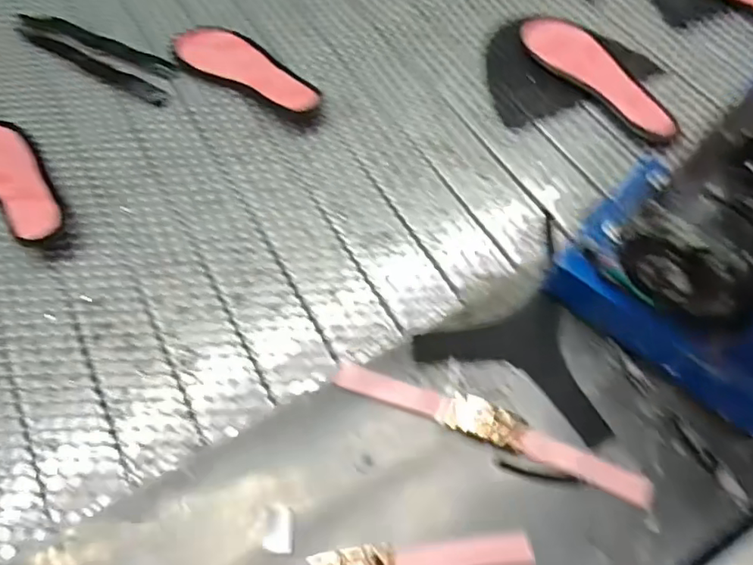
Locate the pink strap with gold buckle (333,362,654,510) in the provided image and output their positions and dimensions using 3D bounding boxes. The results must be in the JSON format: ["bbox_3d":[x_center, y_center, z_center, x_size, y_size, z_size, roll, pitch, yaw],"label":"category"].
[{"bbox_3d":[0.090,0.112,0.444,0.252,0.012,0.032,19,66,13],"label":"pink strap with gold buckle"}]

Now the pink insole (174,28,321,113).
[{"bbox_3d":[-0.161,-0.258,0.667,0.222,0.024,0.065,36,71,19],"label":"pink insole"}]

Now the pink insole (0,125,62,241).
[{"bbox_3d":[-0.403,-0.119,0.606,0.067,0.024,0.216,-41,68,-16],"label":"pink insole"}]

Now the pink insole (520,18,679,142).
[{"bbox_3d":[0.255,-0.238,0.651,0.086,0.015,0.220,-23,64,-8],"label":"pink insole"}]

